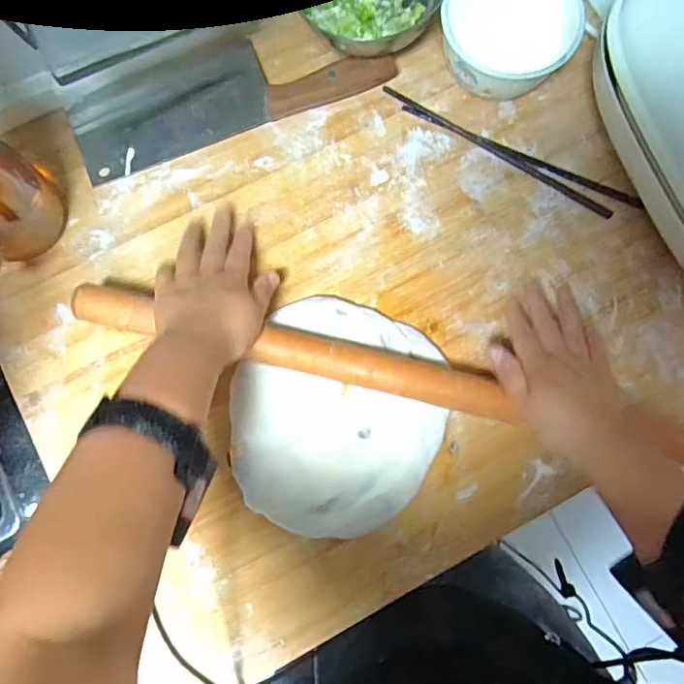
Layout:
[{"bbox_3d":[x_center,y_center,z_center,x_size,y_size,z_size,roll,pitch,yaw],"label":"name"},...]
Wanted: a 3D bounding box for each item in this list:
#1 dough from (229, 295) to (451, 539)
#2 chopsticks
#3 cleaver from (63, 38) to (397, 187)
[{"bbox_3d":[-0.003,0.061,0.460,0.177,0.013,0.195,-1,80,-1],"label":"dough"},{"bbox_3d":[0.154,-0.180,0.502,0.251,0.018,0.023,31,81,5],"label":"chopsticks"},{"bbox_3d":[-0.106,-0.239,0.509,0.294,0.021,0.091,-21,81,-4],"label":"cleaver"}]

